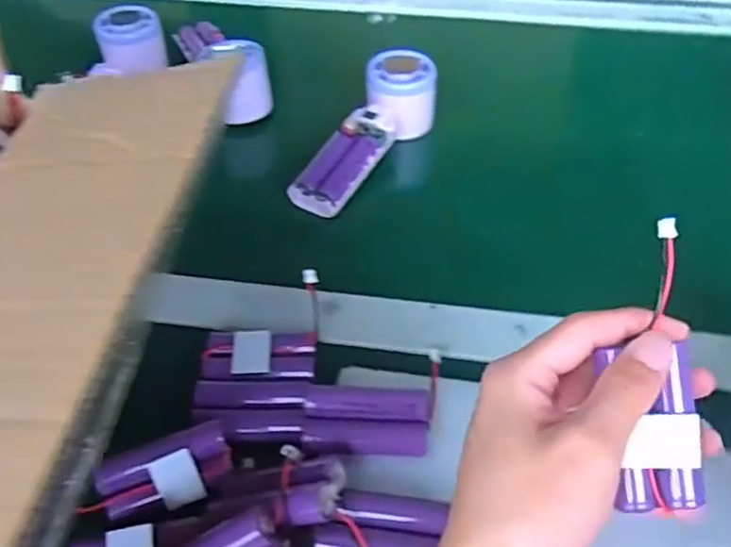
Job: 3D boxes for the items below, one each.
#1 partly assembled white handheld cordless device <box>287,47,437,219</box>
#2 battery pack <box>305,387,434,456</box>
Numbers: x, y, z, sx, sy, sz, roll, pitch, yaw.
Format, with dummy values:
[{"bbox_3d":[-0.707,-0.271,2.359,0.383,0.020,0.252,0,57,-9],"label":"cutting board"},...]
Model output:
[{"bbox_3d":[0.002,-0.110,0.545,0.054,0.045,0.166,27,68,23],"label":"partly assembled white handheld cordless device"},{"bbox_3d":[0.001,0.078,0.364,0.067,0.016,0.038,0,49,2],"label":"battery pack"}]

